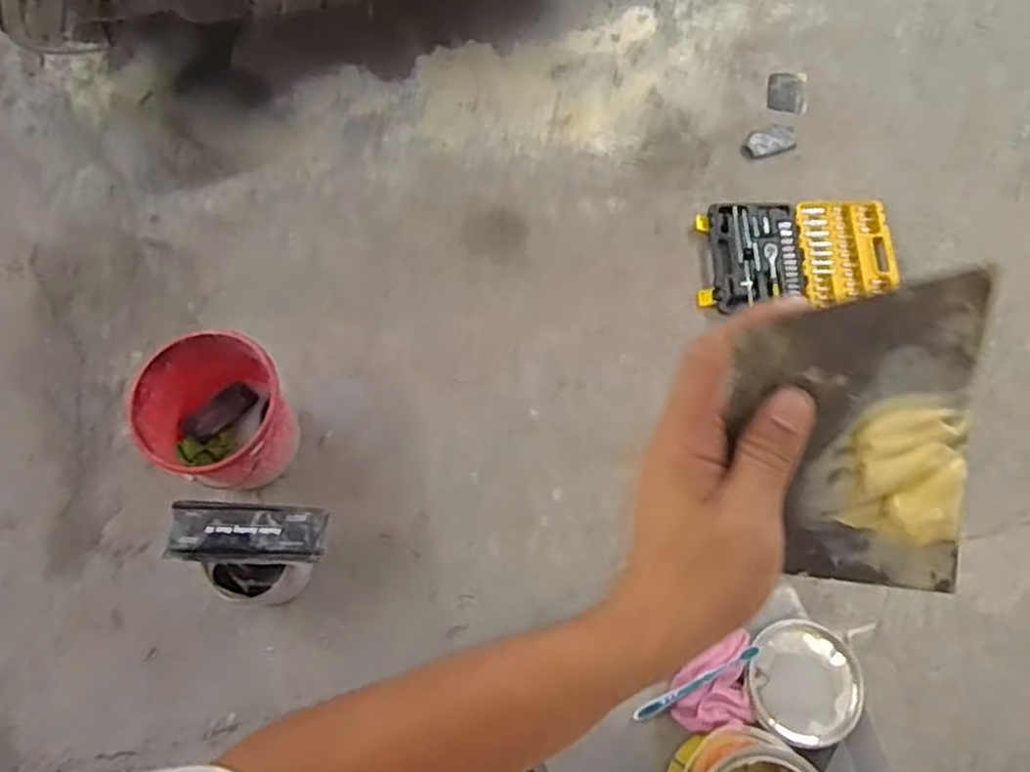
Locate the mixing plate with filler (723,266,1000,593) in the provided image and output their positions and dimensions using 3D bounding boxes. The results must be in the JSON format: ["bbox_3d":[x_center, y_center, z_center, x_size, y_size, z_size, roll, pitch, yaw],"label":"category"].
[{"bbox_3d":[0.138,0.024,0.319,0.095,0.010,0.132,-2,110,4],"label":"mixing plate with filler"}]

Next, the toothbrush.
[{"bbox_3d":[0.230,0.380,0.988,0.178,0.021,0.016,-33,71,7],"label":"toothbrush"}]

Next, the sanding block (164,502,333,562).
[{"bbox_3d":[-0.454,0.245,1.327,0.262,0.050,0.098,1,68,1],"label":"sanding block"}]

